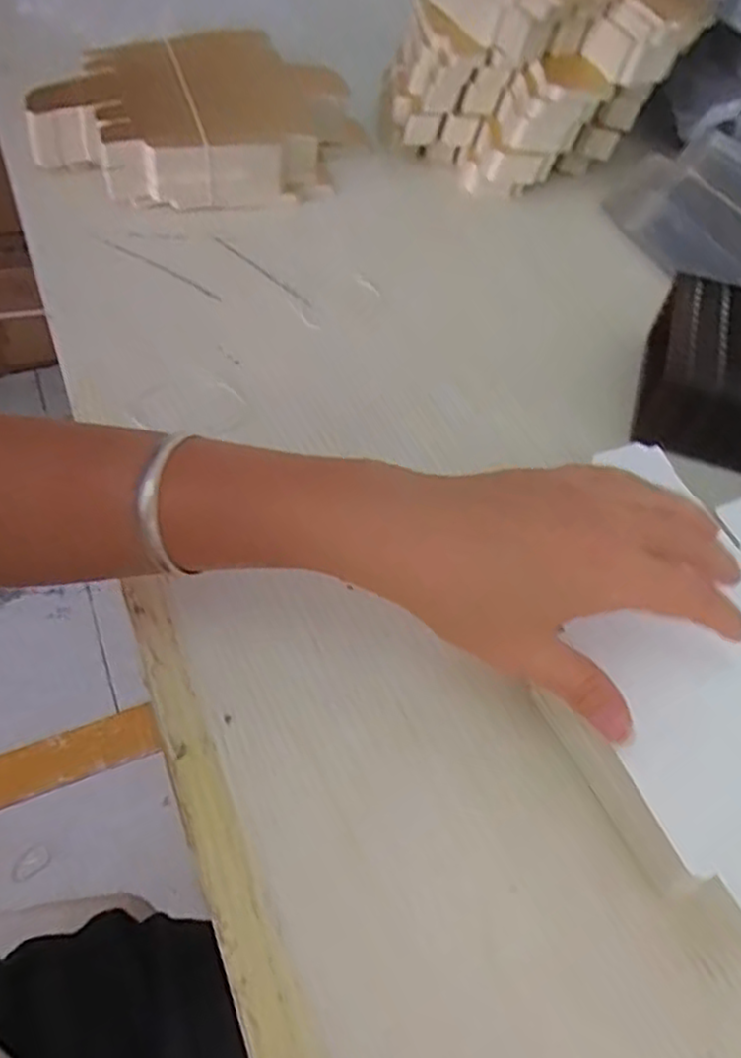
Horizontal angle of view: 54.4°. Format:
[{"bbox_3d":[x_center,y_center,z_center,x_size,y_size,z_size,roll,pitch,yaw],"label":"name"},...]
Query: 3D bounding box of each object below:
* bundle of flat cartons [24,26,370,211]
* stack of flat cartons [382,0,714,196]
[{"bbox_3d":[-0.130,-0.322,0.565,0.249,0.082,0.156,-12,55,-14],"label":"bundle of flat cartons"},{"bbox_3d":[0.134,-0.395,0.595,0.232,0.120,0.222,8,53,1],"label":"stack of flat cartons"}]

